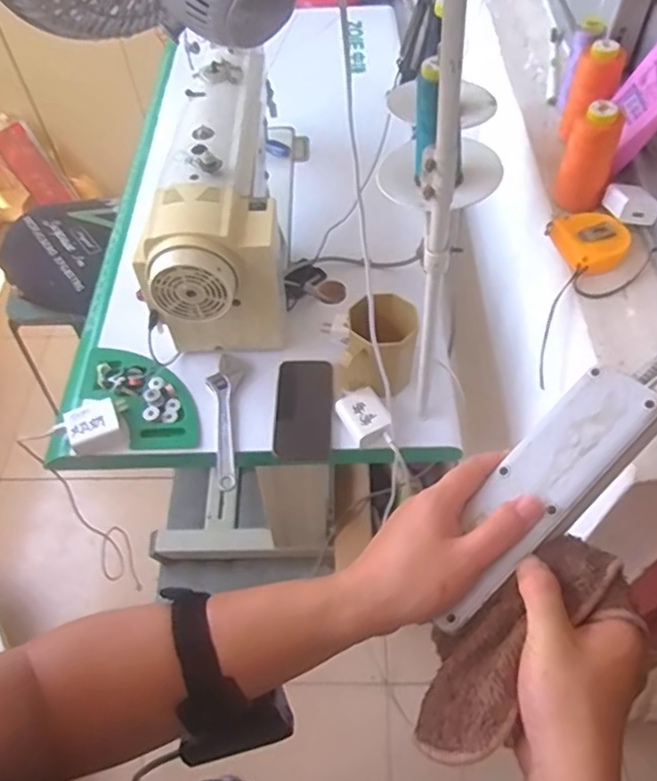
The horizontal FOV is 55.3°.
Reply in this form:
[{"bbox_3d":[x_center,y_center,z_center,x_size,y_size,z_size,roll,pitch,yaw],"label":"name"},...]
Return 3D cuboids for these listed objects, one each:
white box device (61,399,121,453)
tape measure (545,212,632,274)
[{"bbox_3d":[-0.298,0.039,0.786,0.064,0.025,0.060,-22,57,-13],"label":"white box device"},{"bbox_3d":[0.273,-0.158,0.653,0.061,0.028,0.070,-18,56,-11],"label":"tape measure"}]

